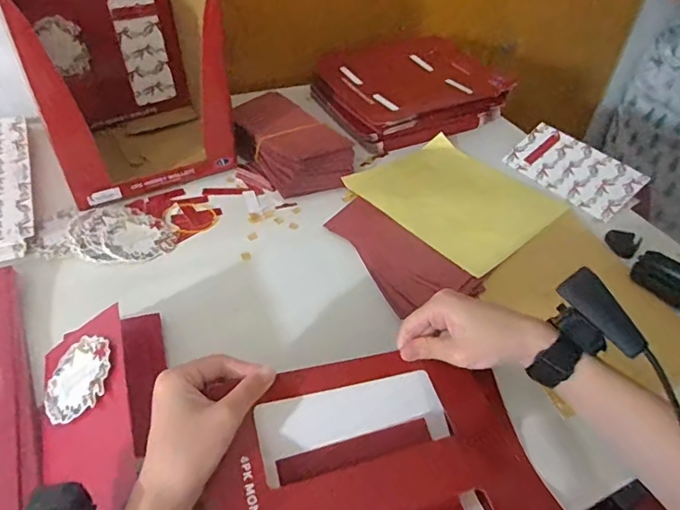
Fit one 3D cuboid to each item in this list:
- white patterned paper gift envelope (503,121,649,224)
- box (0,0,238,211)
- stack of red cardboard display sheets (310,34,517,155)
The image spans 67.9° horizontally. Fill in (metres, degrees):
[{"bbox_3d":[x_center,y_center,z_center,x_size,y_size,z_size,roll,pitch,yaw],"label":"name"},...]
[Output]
[{"bbox_3d":[0.322,-0.120,0.702,0.082,0.010,0.171,-43,56,-4],"label":"white patterned paper gift envelope"},{"bbox_3d":[-0.265,-0.234,0.614,0.209,0.242,0.215,-22,48,-26],"label":"box"},{"bbox_3d":[0.111,-0.261,0.806,0.259,0.061,0.197,-17,46,-21],"label":"stack of red cardboard display sheets"}]

